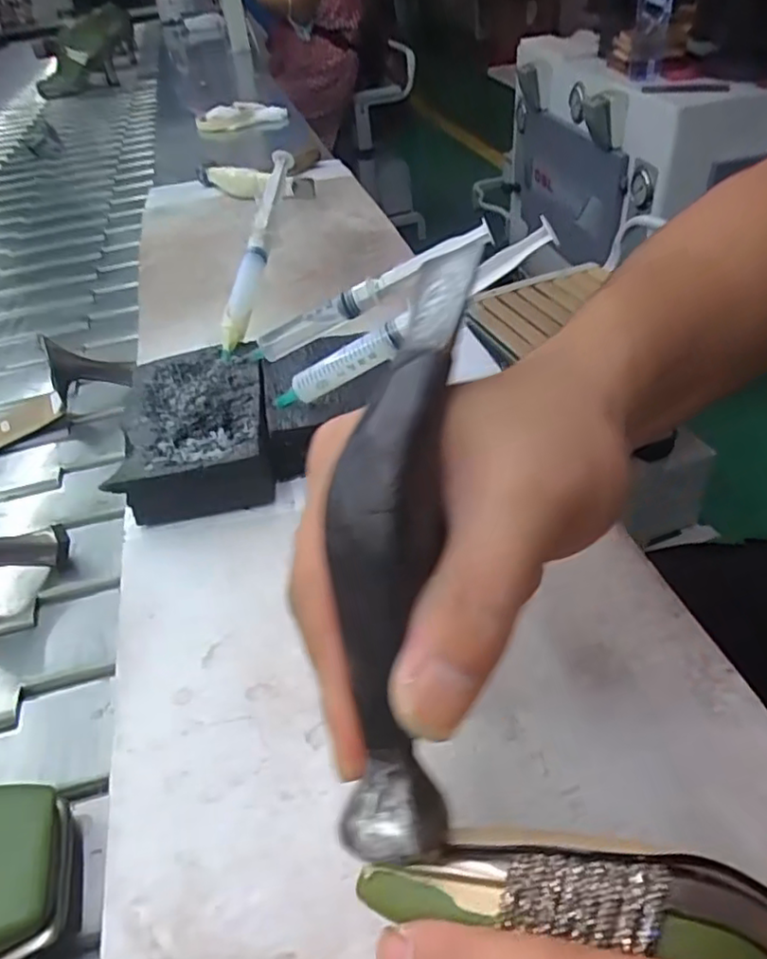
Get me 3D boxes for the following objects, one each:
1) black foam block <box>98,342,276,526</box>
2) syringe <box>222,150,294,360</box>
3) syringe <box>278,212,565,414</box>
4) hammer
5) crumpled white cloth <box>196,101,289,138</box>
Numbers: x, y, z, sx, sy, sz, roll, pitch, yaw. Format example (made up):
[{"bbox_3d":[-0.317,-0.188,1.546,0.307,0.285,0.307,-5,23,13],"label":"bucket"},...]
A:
[{"bbox_3d":[-0.109,-0.033,0.384,0.078,0.033,0.121,-11,41,-3],"label":"black foam block"},{"bbox_3d":[-0.084,-0.160,0.436,0.018,0.027,0.168,4,67,13],"label":"syringe"},{"bbox_3d":[0.009,-0.077,0.330,0.170,0.017,0.013,-28,35,25],"label":"syringe"},{"bbox_3d":[0.005,0.007,0.169,0.027,0.038,0.169,3,76,12],"label":"hammer"},{"bbox_3d":[-0.235,-0.597,1.065,0.146,0.045,0.058,-27,45,-21],"label":"crumpled white cloth"}]

